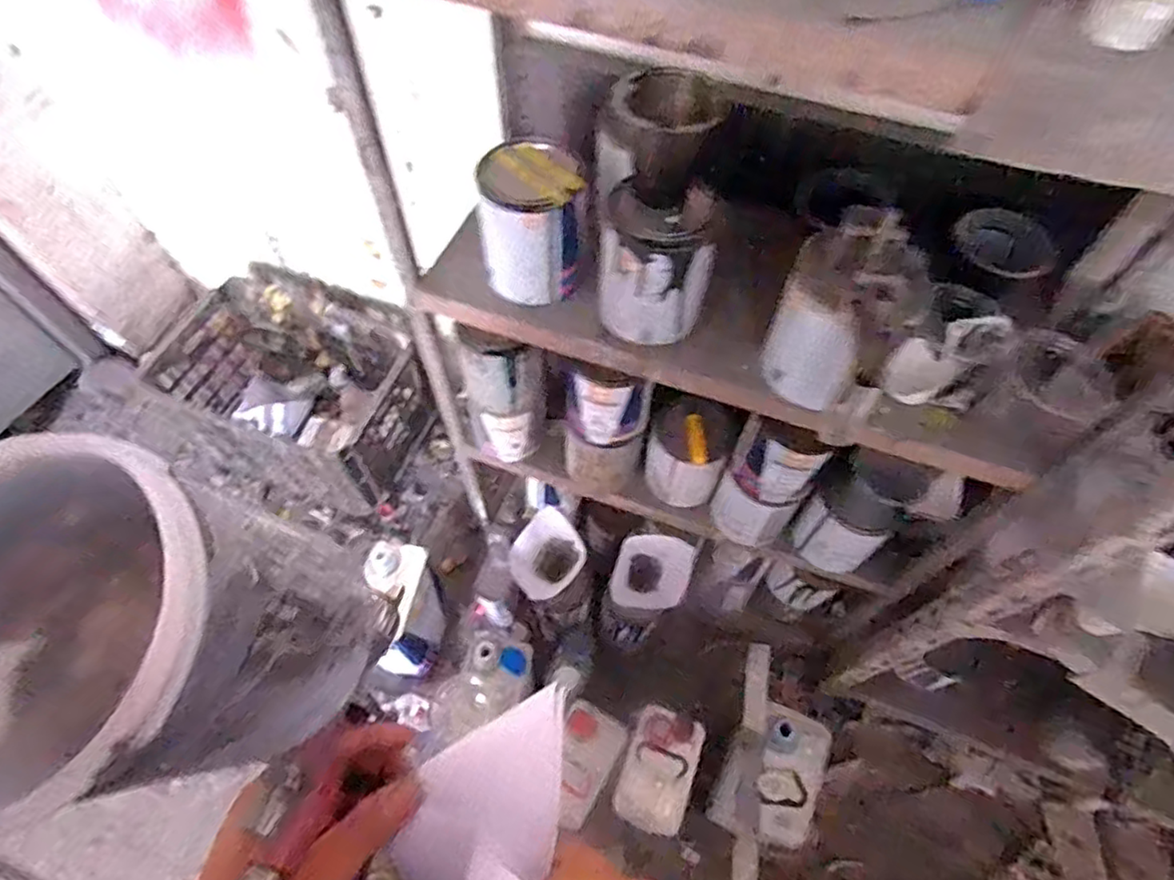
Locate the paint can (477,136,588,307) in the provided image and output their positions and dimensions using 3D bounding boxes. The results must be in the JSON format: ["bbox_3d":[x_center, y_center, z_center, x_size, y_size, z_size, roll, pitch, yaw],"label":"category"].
[{"bbox_3d":[-0.058,-0.222,0.664,0.107,0.130,0.096,-4,59,-4],"label":"paint can"}]

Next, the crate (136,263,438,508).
[{"bbox_3d":[-0.617,-0.147,1.434,0.536,0.250,0.369,23,61,12],"label":"crate"}]

